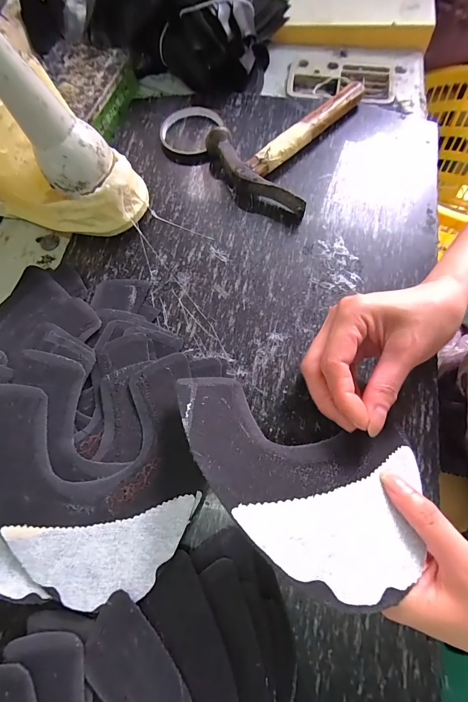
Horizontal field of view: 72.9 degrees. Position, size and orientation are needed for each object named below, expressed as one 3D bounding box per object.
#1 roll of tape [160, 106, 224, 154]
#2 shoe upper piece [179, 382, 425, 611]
[{"bbox_3d":[-0.055,-0.280,0.405,0.076,0.011,0.081,4,71,4],"label":"roll of tape"},{"bbox_3d":[0.033,0.075,0.211,0.171,0.026,0.119,9,41,15],"label":"shoe upper piece"}]

